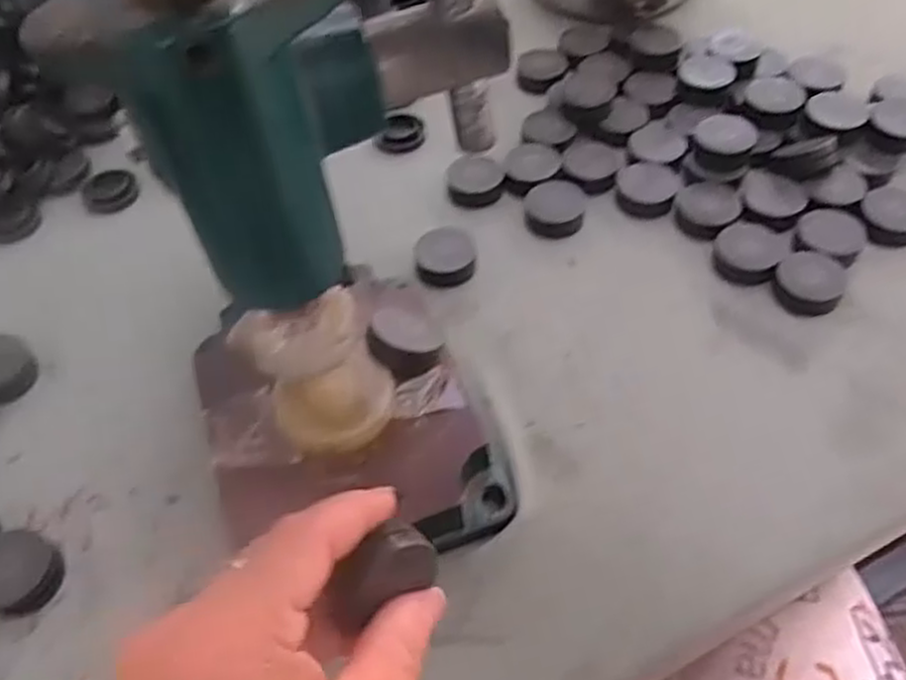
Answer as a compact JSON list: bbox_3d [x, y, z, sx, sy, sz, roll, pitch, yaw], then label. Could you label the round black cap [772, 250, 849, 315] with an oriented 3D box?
[{"bbox_3d":[0.179,-0.029,0.394,0.033,0.014,0.032,-1,56,2],"label":"round black cap"}]

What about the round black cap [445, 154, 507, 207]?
[{"bbox_3d":[0.013,-0.093,0.454,0.032,0.009,0.032,-1,56,2],"label":"round black cap"}]

